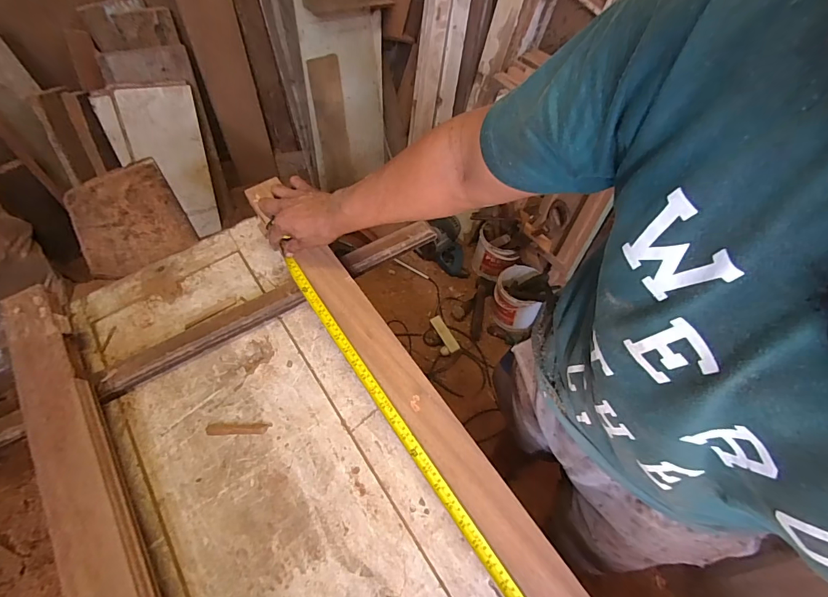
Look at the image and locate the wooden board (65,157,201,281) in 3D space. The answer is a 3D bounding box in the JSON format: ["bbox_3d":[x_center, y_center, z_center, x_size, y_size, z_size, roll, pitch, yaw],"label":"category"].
[{"bbox_3d":[-0.616,-0.179,0.870,0.200,0.016,0.300,-31,64,-20],"label":"wooden board"}]

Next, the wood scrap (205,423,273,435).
[{"bbox_3d":[-0.266,0.197,0.614,0.095,0.009,0.016,-1,60,-2],"label":"wood scrap"}]

